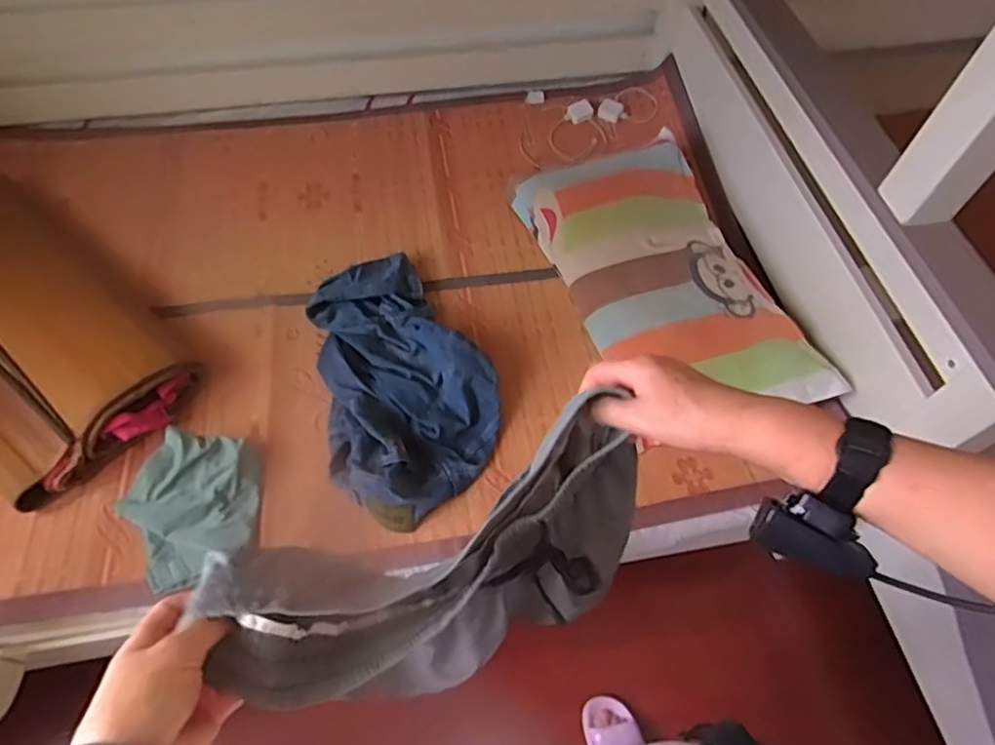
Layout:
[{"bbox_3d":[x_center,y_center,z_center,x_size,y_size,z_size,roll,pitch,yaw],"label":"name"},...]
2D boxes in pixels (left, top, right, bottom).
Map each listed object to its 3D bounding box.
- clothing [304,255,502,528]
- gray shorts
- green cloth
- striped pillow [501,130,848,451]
[{"bbox_3d":[-0.176,0.002,1.172,0.308,0.109,0.539,-15,60,-11],"label":"clothing"},{"bbox_3d":[-0.028,0.167,0.496,0.320,0.224,0.116,-19,61,-14],"label":"gray shorts"},{"bbox_3d":[-0.499,0.218,1.029,0.217,0.080,0.229,-31,65,-19],"label":"green cloth"},{"bbox_3d":[0.323,-0.188,1.260,0.360,0.135,0.695,-15,60,-11],"label":"striped pillow"}]

